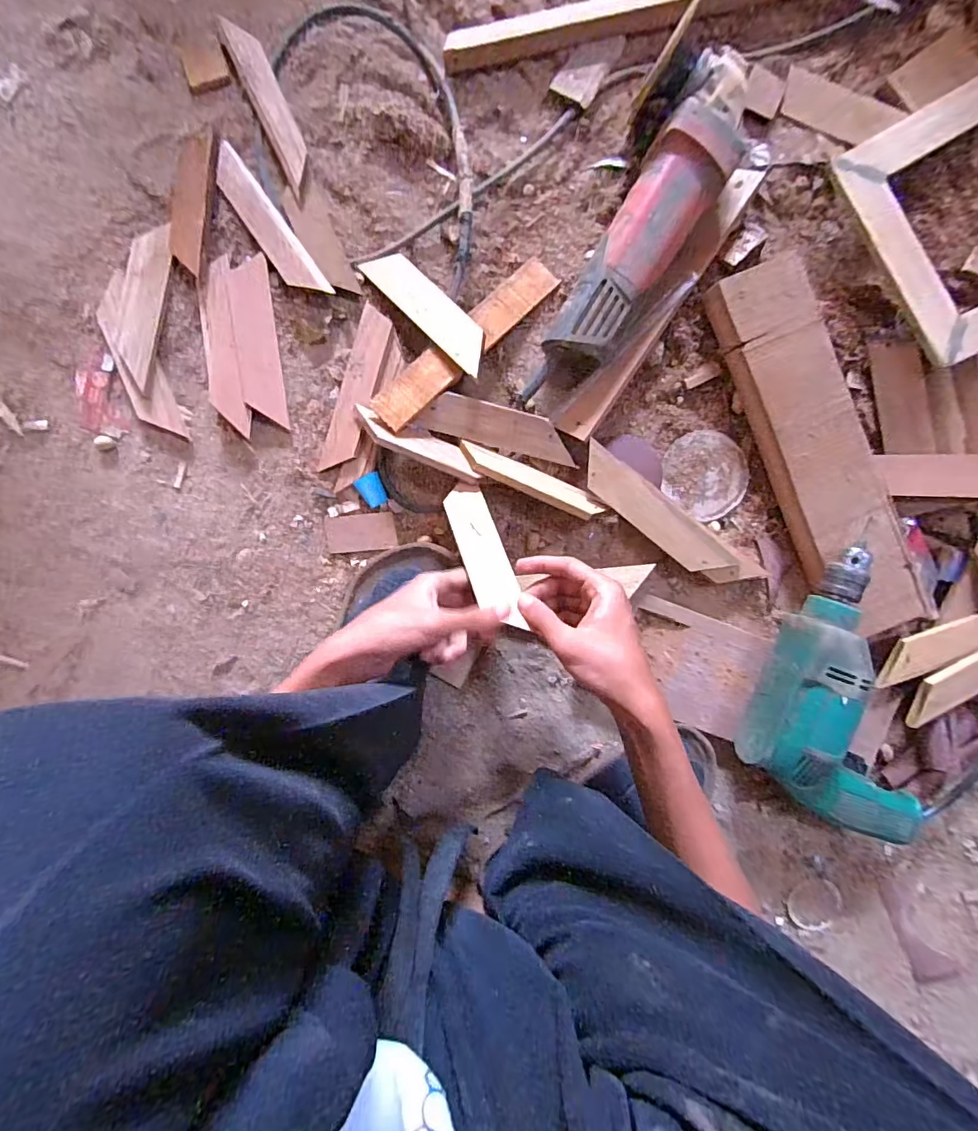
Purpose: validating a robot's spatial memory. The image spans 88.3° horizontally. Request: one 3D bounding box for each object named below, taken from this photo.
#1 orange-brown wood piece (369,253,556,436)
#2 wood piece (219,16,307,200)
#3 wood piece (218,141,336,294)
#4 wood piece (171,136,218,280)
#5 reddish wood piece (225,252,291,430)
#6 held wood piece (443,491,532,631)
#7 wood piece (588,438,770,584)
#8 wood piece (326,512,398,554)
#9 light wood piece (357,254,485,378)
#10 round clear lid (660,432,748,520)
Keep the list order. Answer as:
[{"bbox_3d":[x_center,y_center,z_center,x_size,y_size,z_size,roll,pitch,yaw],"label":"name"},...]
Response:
[{"bbox_3d":[-0.021,-0.202,0.456,0.039,0.010,0.207,45,84,-4],"label":"orange-brown wood piece"},{"bbox_3d":[-0.197,-0.413,0.454,0.032,0.020,0.142,-25,96,4],"label":"wood piece"},{"bbox_3d":[-0.201,-0.308,0.456,0.032,0.008,0.153,-36,95,5],"label":"wood piece"},{"bbox_3d":[-0.266,-0.325,0.455,0.033,0.018,0.115,8,97,0],"label":"wood piece"},{"bbox_3d":[-0.216,-0.207,0.471,0.036,0.013,0.148,-6,97,2],"label":"reddish wood piece"},{"bbox_3d":[-0.004,-0.008,0.419,0.037,0.005,0.135,-17,63,-7],"label":"held wood piece"},{"bbox_3d":[0.164,-0.036,0.460,0.194,0.011,0.039,36,107,-5],"label":"wood piece"},{"bbox_3d":[-0.124,-0.032,0.488,0.069,0.011,0.035,-6,97,2],"label":"wood piece"},{"bbox_3d":[-0.054,-0.232,0.454,0.036,0.007,0.157,-43,74,6],"label":"light wood piece"},{"bbox_3d":[0.205,-0.087,0.476,0.081,0.005,0.074,0,97,1],"label":"round clear lid"}]

